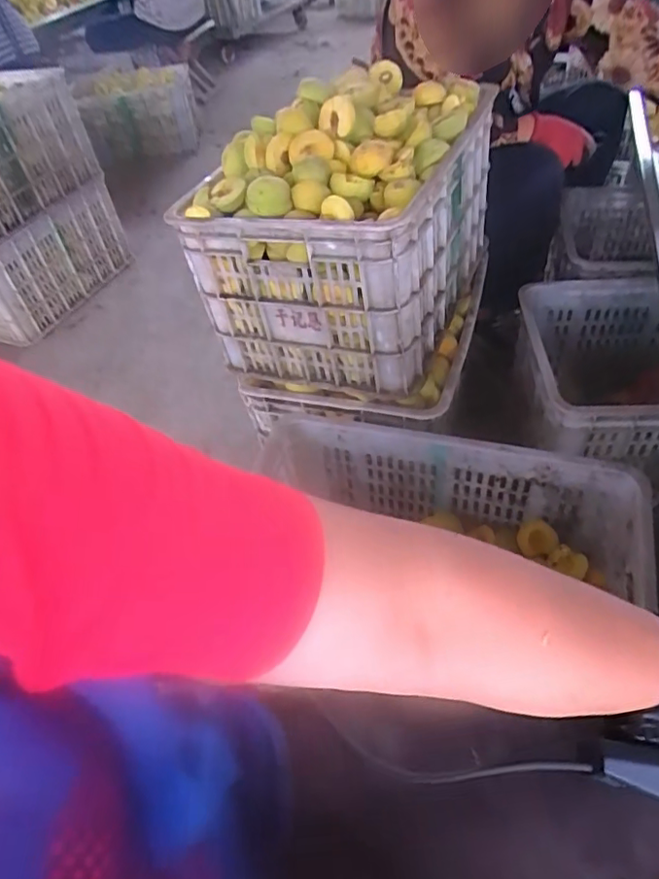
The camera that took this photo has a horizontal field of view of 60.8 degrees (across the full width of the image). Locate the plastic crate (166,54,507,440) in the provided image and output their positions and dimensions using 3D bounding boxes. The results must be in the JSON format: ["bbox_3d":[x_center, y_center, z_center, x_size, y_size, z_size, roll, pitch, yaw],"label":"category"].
[{"bbox_3d":[0.038,-0.342,0.963,0.412,0.371,0.496,10,48,17],"label":"plastic crate"}]

